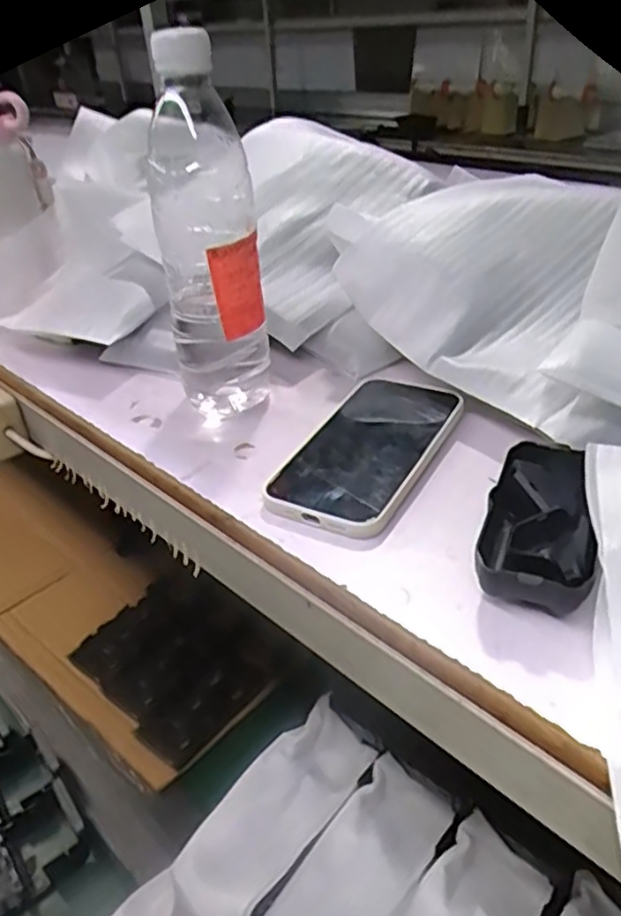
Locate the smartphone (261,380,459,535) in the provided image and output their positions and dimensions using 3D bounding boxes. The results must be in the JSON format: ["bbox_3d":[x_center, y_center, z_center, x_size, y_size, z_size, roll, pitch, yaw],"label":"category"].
[{"bbox_3d":[0.038,-0.009,0.431,0.079,0.014,0.156,14,37,26],"label":"smartphone"}]

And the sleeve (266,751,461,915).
[{"bbox_3d":[0.033,0.325,0.531,0.082,0.017,0.193,26,43,34],"label":"sleeve"}]

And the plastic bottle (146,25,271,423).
[{"bbox_3d":[-0.067,-0.136,0.448,0.064,0.223,0.060,-7,33,-3],"label":"plastic bottle"}]

